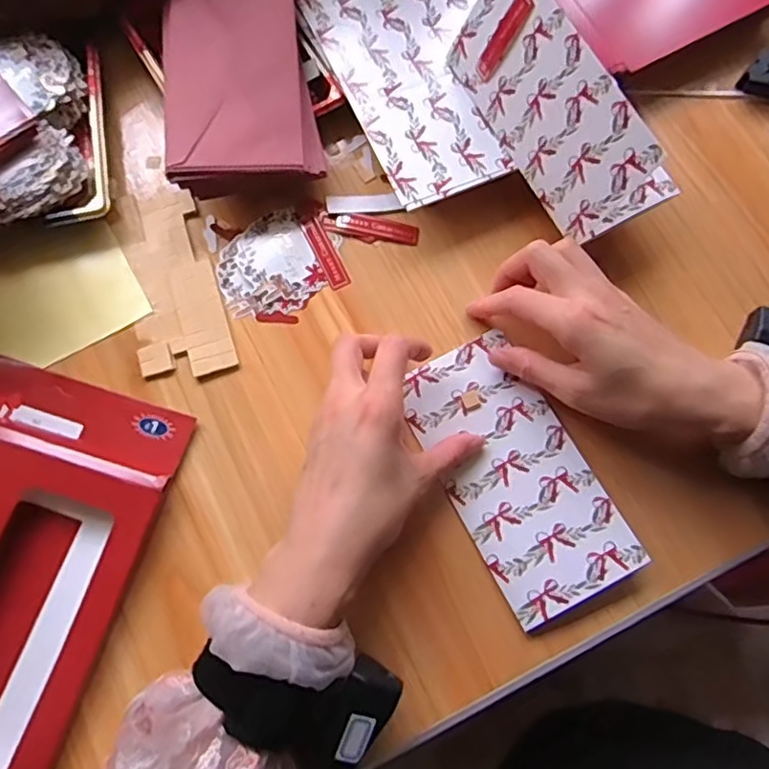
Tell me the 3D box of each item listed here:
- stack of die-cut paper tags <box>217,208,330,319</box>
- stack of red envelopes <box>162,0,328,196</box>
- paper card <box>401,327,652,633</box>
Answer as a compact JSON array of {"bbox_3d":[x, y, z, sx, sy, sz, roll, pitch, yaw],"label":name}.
[{"bbox_3d":[-0.083,-0.083,0.431,0.068,0.004,0.072,-23,74,-8],"label":"stack of die-cut paper tags"},{"bbox_3d":[-0.108,-0.232,0.444,0.101,0.022,0.201,-9,76,-6],"label":"stack of red envelopes"},{"bbox_3d":[0.081,0.053,0.389,0.084,0.012,0.171,-26,72,-9],"label":"paper card"}]

